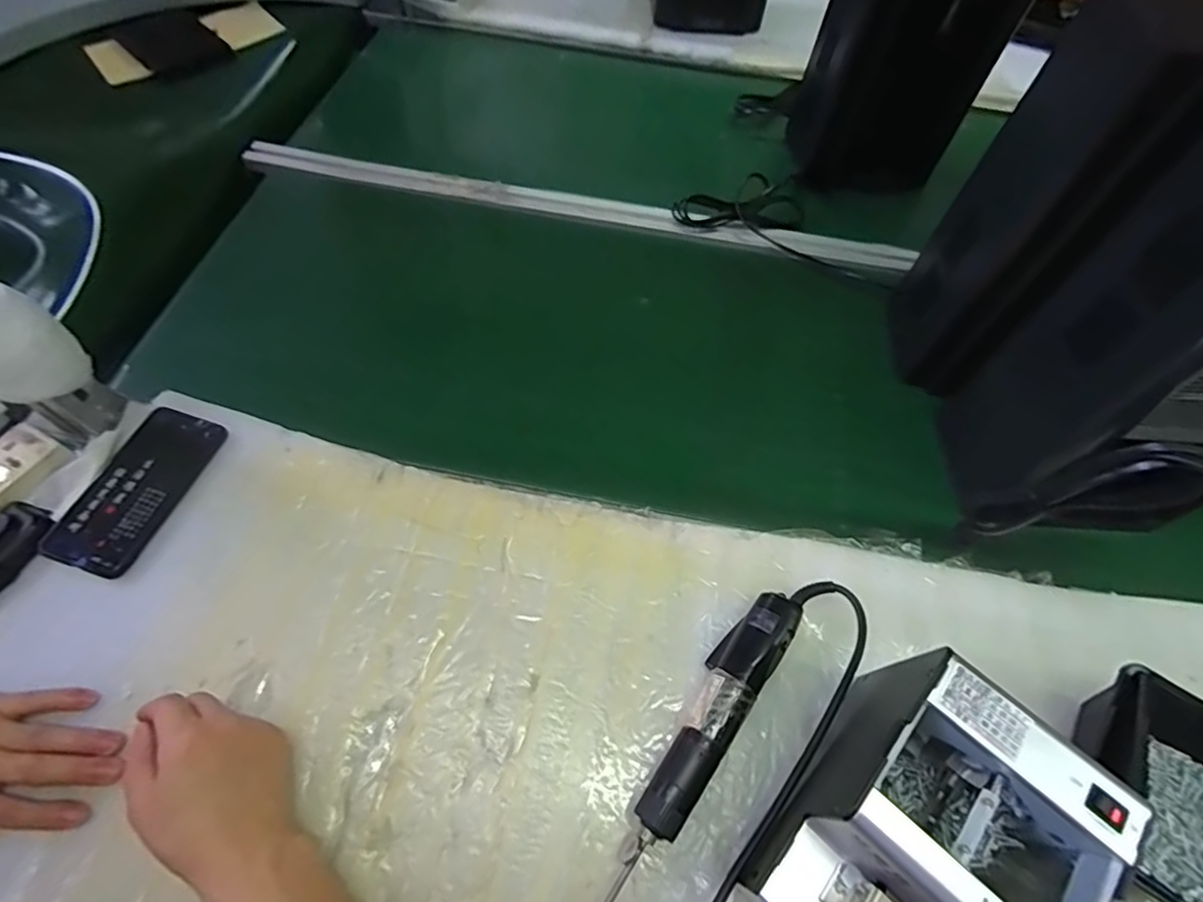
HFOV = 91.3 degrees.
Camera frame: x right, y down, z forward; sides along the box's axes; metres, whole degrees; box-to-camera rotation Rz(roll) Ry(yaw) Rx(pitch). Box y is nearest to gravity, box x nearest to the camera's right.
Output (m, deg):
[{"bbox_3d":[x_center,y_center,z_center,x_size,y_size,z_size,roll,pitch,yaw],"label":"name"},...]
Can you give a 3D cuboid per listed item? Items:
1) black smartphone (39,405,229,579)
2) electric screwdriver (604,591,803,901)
[{"bbox_3d":[-0.414,0.032,0.526,0.082,0.013,0.154,16,61,7],"label":"black smartphone"},{"bbox_3d":[0.069,0.217,0.437,0.042,0.035,0.268,34,65,16],"label":"electric screwdriver"}]

